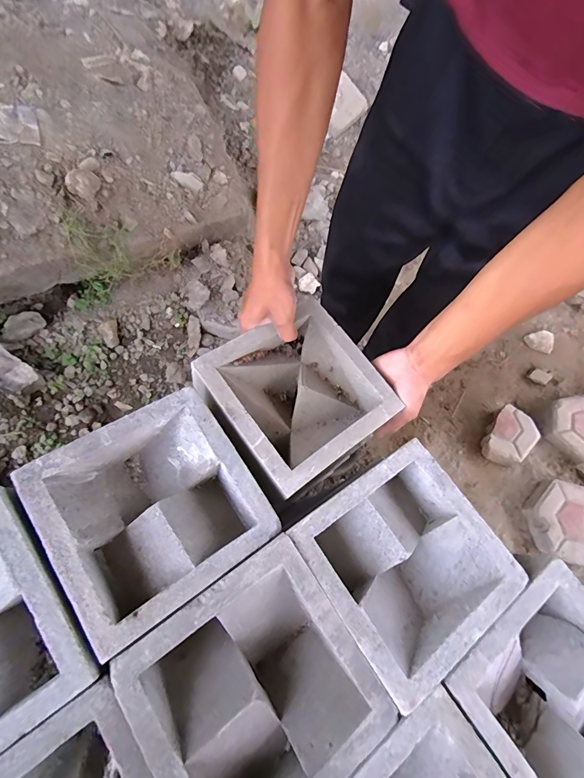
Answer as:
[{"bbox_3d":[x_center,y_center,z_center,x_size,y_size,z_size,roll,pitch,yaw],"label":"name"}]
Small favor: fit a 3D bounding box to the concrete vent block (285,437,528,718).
[{"bbox_3d":[0.127,0.193,0.448,0.200,0.068,0.201,-30,77,-19],"label":"concrete vent block"}]

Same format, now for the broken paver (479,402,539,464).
[{"bbox_3d":[0.640,0.142,1.125,0.128,0.049,0.186,35,68,4],"label":"broken paver"}]

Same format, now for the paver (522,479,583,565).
[{"bbox_3d":[0.748,0.356,1.046,0.223,0.059,0.209,12,68,-5],"label":"paver"}]

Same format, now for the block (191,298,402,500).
[{"bbox_3d":[0.010,0.004,0.509,0.202,0.074,0.200,-38,74,-15],"label":"block"}]

